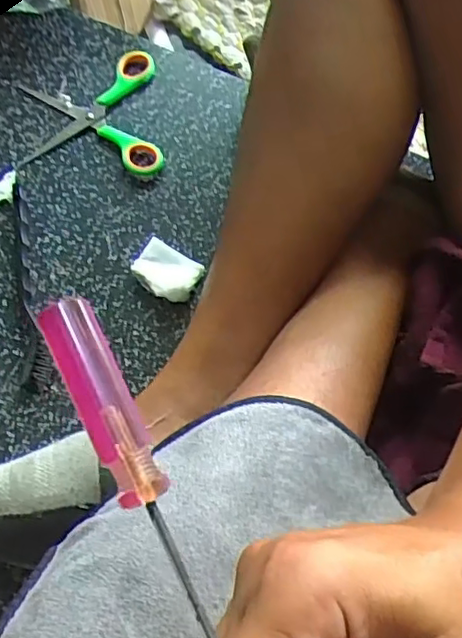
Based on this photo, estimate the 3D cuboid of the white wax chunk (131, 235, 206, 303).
[{"bbox_3d":[-0.054,-0.038,0.525,0.055,0.016,0.039,29,74,6],"label":"white wax chunk"}]

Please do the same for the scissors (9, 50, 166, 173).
[{"bbox_3d":[-0.124,-0.179,0.563,0.118,0.015,0.112,-3,73,-3],"label":"scissors"}]

